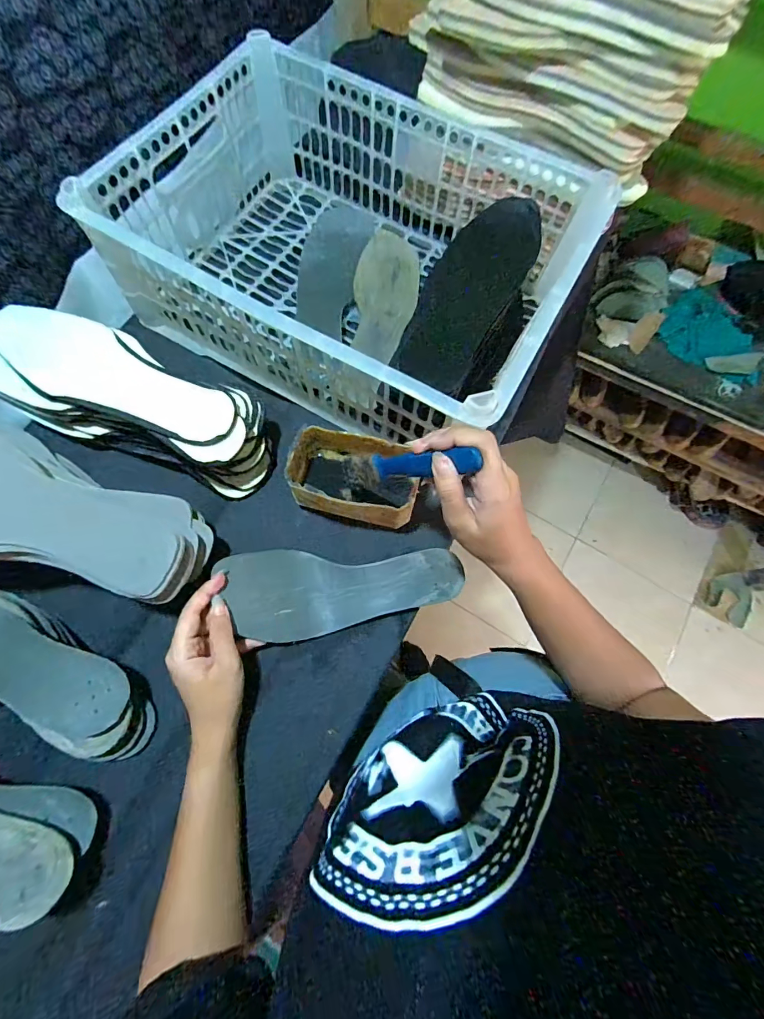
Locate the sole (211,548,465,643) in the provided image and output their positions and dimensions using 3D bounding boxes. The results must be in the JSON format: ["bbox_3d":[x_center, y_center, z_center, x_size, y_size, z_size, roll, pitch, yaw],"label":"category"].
[{"bbox_3d":[-0.033,0.076,0.390,0.222,0.018,0.081,-4,71,-9],"label":"sole"}]

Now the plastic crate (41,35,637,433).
[{"bbox_3d":[-0.030,-0.272,0.440,0.432,0.139,0.309,28,73,8],"label":"plastic crate"}]

